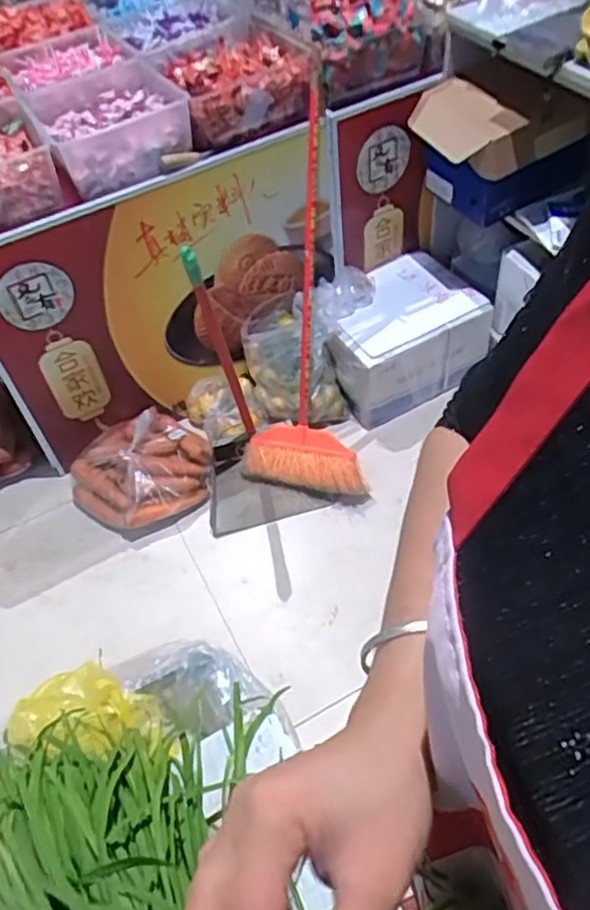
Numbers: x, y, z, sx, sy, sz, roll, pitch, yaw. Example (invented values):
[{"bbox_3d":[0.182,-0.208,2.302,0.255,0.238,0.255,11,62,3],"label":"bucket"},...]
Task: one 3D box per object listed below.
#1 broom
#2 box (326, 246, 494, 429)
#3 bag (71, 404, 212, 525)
[{"bbox_3d":[0.012,-0.357,1.564,0.330,0.923,0.175,3,24,9],"label":"broom"},{"bbox_3d":[0.277,-0.314,1.795,0.380,0.257,0.297,-21,51,-11],"label":"box"},{"bbox_3d":[-0.395,0.035,1.736,0.361,0.164,0.294,-27,53,-16],"label":"bag"}]

